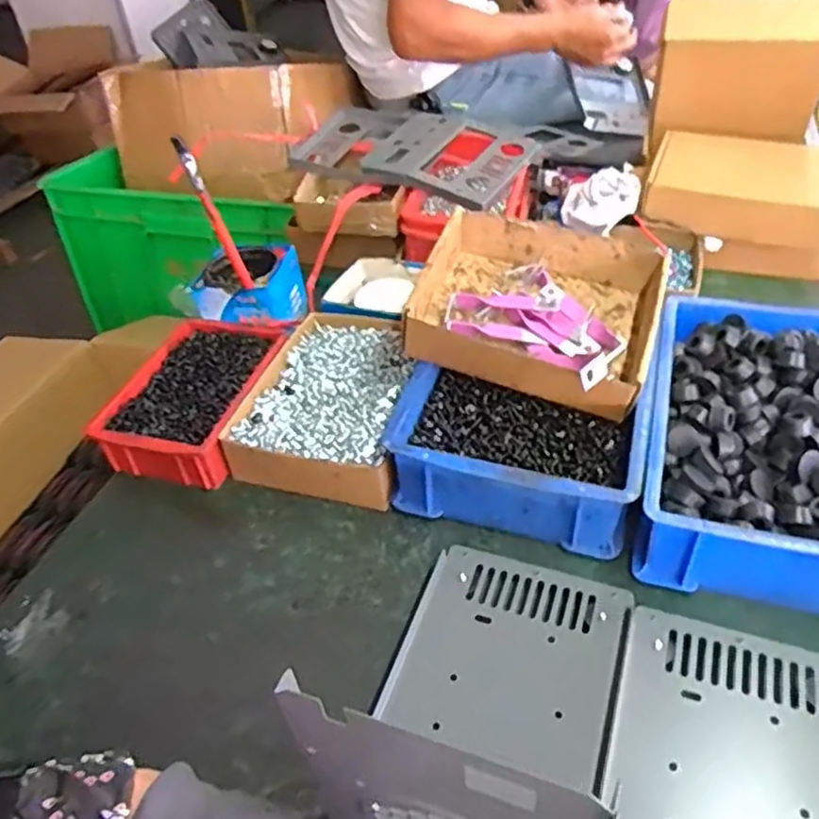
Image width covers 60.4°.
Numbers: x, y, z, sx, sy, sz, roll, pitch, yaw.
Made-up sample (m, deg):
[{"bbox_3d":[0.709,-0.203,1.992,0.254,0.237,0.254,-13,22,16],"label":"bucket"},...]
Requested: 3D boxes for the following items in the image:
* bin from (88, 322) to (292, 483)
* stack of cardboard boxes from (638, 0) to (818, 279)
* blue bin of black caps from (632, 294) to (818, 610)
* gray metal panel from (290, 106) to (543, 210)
[{"bbox_3d":[-0.215,-0.008,0.725,0.138,0.063,0.207,7,43,17],"label":"bin"},{"bbox_3d":[0.415,-0.337,0.862,0.229,0.233,0.255,7,43,16],"label":"stack of cardboard boxes"},{"bbox_3d":[0.308,0.016,0.594,0.198,0.085,0.300,9,43,18],"label":"blue bin of black caps"},{"bbox_3d":[-0.002,-0.333,0.918,0.299,0.046,0.171,27,65,28],"label":"gray metal panel"}]

